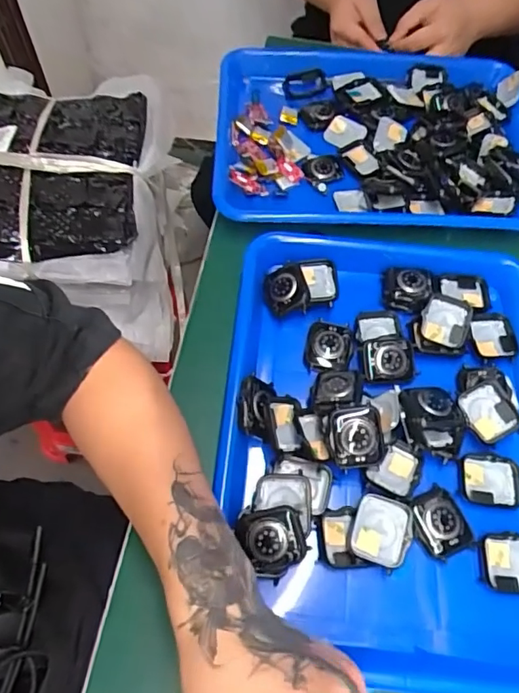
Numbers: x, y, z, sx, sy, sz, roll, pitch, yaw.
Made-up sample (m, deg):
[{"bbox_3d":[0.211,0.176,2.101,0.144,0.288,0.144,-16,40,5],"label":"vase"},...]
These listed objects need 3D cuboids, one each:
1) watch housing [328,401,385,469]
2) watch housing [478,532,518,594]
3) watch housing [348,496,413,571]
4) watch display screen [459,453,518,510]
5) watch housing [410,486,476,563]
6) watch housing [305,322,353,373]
[{"bbox_3d":[0.069,0.064,0.368,0.037,0.013,0.042,-5,88,5],"label":"watch housing"},{"bbox_3d":[0.176,0.150,0.359,0.043,0.006,0.038,6,61,2],"label":"watch housing"},{"bbox_3d":[0.083,0.123,0.348,0.040,0.005,0.045,19,63,9],"label":"watch housing"},{"bbox_3d":[0.172,0.100,0.385,0.044,0.008,0.039,9,61,4],"label":"watch display screen"},{"bbox_3d":[0.129,0.124,0.366,0.036,0.009,0.043,-25,65,-14],"label":"watch housing"},{"bbox_3d":[0.059,0.002,0.435,0.037,0.011,0.044,8,61,3],"label":"watch housing"}]

